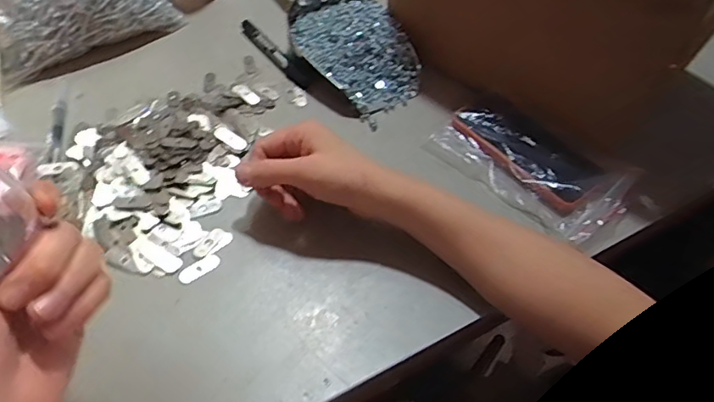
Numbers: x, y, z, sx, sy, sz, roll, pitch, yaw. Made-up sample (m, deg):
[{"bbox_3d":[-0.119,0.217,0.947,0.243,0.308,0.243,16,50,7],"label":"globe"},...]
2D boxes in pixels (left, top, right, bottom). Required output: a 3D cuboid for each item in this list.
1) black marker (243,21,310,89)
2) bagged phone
[{"bbox_3d":[-0.099,-0.174,0.630,0.013,0.014,0.145,-25,58,-24],"label":"black marker"},{"bbox_3d":[0.175,-0.042,0.544,0.106,0.031,0.185,-36,63,-29],"label":"bagged phone"}]

